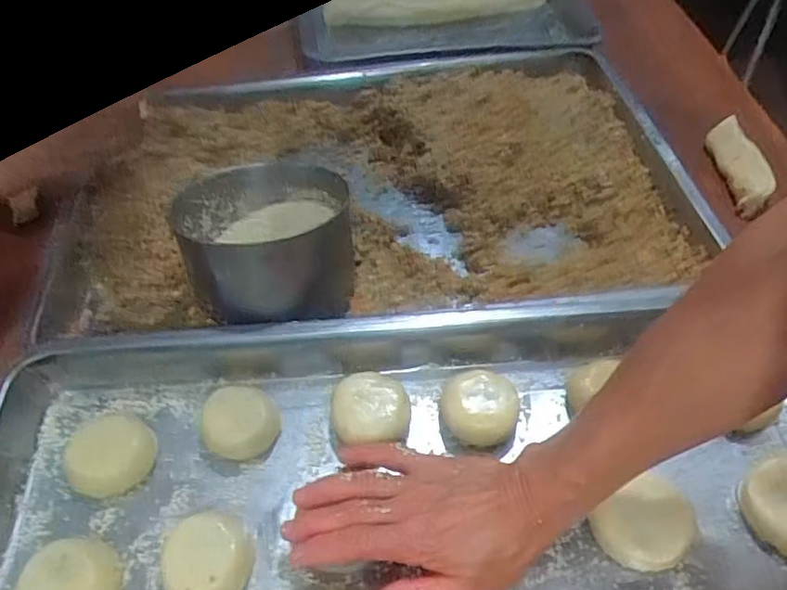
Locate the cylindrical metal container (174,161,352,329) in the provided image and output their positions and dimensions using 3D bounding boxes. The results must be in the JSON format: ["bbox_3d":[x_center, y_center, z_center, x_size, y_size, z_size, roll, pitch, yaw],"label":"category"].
[{"bbox_3d":[-0.105,-0.048,0.490,0.127,0.077,0.145,-3,38,-2],"label":"cylindrical metal container"}]

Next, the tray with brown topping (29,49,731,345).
[{"bbox_3d":[-0.015,-0.125,0.619,0.606,0.058,0.407,-7,51,-5],"label":"tray with brown topping"}]

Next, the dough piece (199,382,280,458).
[{"bbox_3d":[-0.106,0.086,0.411,0.050,0.027,0.044,-20,53,-15],"label":"dough piece"}]

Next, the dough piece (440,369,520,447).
[{"bbox_3d":[0.063,0.080,0.430,0.051,0.028,0.049,-1,51,1],"label":"dough piece"}]

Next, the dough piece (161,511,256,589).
[{"bbox_3d":[-0.110,0.159,0.357,0.045,0.031,0.054,4,51,4],"label":"dough piece"}]

